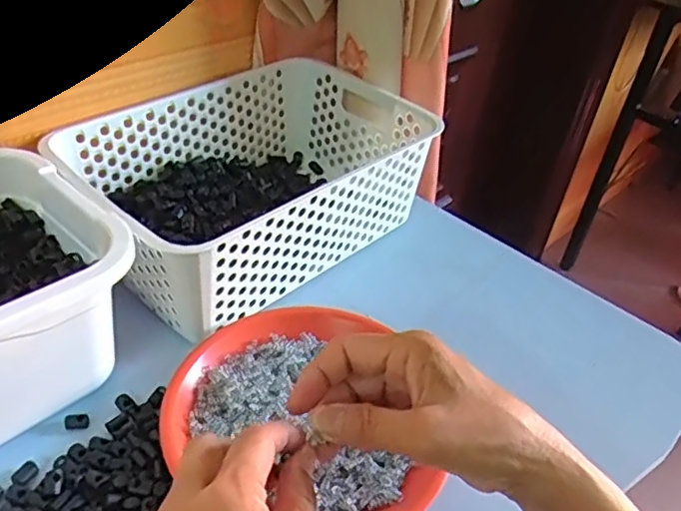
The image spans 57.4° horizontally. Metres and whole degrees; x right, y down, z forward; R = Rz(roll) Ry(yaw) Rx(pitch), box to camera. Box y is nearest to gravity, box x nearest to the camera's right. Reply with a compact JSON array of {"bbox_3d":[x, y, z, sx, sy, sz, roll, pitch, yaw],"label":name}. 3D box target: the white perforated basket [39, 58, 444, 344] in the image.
[{"bbox_3d":[-0.079,-0.070,0.579,0.196,0.106,0.300,35,47,30],"label":"white perforated basket"}]

